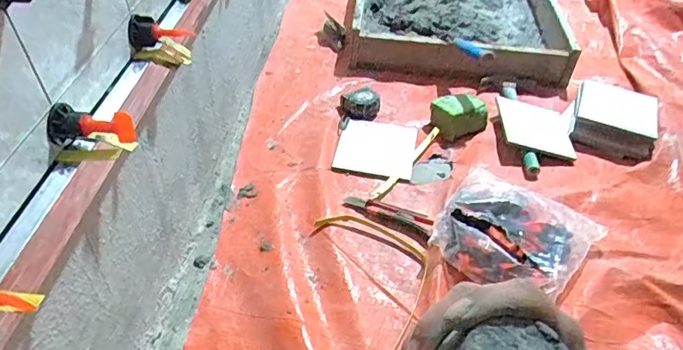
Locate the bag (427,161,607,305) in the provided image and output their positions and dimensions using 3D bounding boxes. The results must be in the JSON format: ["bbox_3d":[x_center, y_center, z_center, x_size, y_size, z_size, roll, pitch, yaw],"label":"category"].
[{"bbox_3d":[0.286,0.095,0.820,0.238,0.054,0.238,27,50,23],"label":"bag"}]

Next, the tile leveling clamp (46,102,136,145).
[{"bbox_3d":[-0.193,-0.042,0.391,0.059,0.025,0.030,-3,45,-6],"label":"tile leveling clamp"}]

